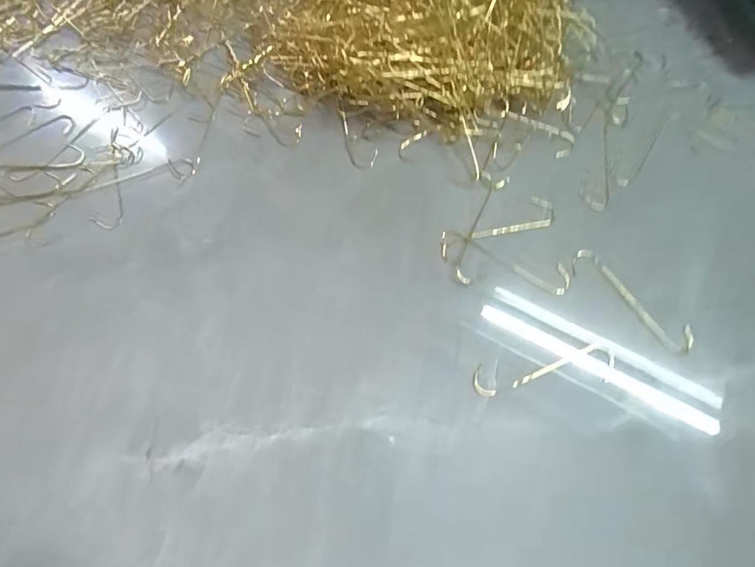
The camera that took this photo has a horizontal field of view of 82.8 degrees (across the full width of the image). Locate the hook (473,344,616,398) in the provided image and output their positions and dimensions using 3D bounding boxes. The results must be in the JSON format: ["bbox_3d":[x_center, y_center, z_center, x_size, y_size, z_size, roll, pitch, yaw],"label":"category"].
[{"bbox_3d":[0.073,0.038,0.184,0.065,0.004,0.015,-9,67,-7],"label":"hook"}]

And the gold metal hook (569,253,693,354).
[{"bbox_3d":[0.119,0.006,0.198,0.063,0.006,0.018,39,70,14],"label":"gold metal hook"}]

